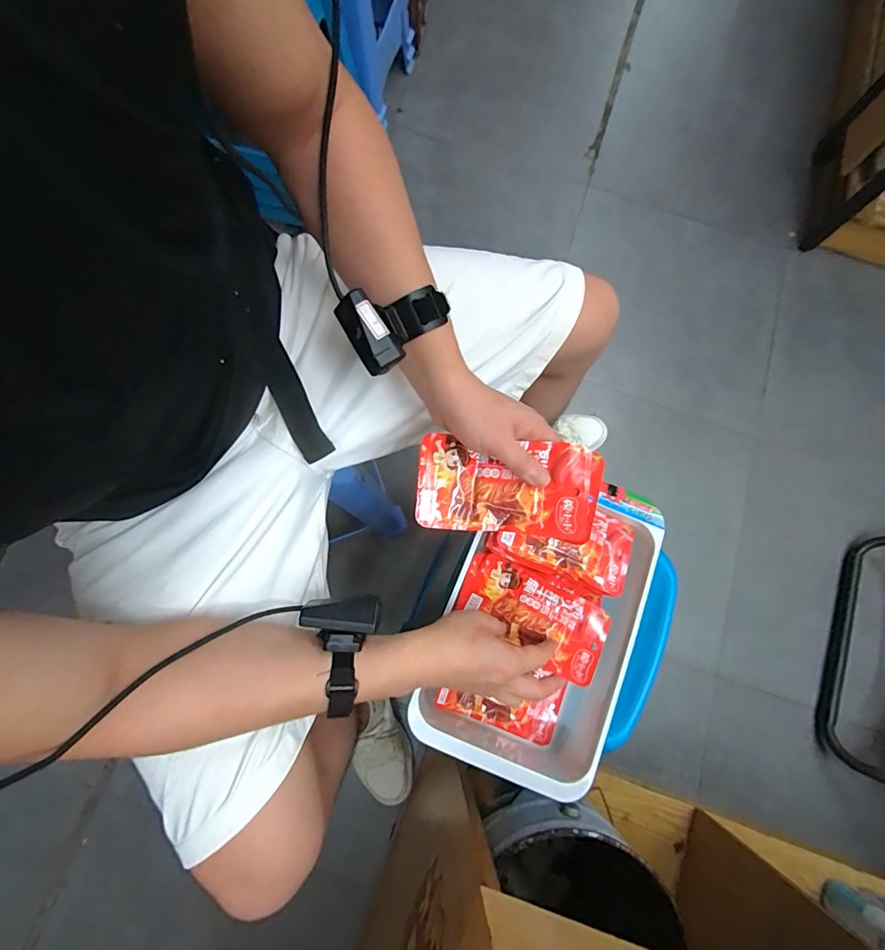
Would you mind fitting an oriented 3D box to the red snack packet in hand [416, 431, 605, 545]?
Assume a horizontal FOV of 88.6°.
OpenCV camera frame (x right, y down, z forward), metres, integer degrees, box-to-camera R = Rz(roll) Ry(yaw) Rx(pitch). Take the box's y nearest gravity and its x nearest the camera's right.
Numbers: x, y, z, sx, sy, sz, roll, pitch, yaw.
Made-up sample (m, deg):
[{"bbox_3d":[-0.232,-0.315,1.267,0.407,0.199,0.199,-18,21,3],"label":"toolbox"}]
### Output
[{"bbox_3d":[0.065,0.013,0.452,0.176,0.025,0.091,4,79,2],"label":"red snack packet in hand"}]

